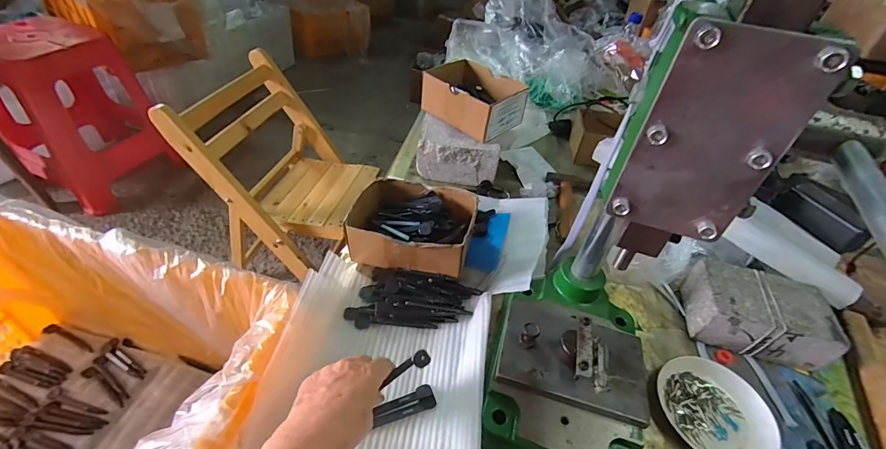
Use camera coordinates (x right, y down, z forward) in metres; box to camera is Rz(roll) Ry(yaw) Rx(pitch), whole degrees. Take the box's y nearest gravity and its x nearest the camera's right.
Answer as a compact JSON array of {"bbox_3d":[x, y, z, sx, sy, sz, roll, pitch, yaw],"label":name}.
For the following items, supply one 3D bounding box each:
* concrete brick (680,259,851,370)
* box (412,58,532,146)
[{"bbox_3d":[0.406,0.112,0.515,0.150,0.061,0.108,16,42,9],"label":"concrete brick"},{"bbox_3d":[0.056,-0.231,0.721,0.167,0.069,0.125,35,48,27],"label":"box"}]

